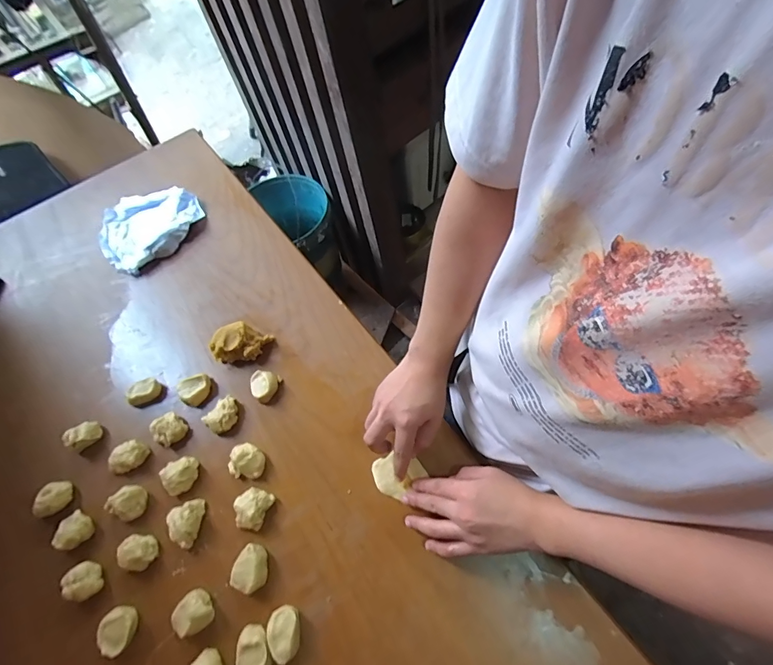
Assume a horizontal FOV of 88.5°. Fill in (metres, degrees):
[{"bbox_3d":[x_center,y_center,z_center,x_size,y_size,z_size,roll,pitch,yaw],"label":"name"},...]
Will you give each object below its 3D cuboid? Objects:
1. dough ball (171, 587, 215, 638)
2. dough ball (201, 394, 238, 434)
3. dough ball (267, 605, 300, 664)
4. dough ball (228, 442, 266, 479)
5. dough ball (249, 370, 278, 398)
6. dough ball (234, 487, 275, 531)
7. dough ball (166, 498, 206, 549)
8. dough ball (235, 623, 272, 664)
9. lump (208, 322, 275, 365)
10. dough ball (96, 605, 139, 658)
[{"bbox_3d":[-0.226,0.323,0.457,0.046,0.025,0.041,-22,63,-9],"label":"dough ball"},{"bbox_3d":[-0.231,0.116,0.563,0.037,0.019,0.050,27,66,16],"label":"dough ball"},{"bbox_3d":[-0.115,0.338,0.445,0.033,0.017,0.049,-10,62,-2],"label":"dough ball"},{"bbox_3d":[-0.188,0.172,0.530,0.050,0.021,0.043,16,64,11],"label":"dough ball"},{"bbox_3d":[-0.179,0.075,0.583,0.037,0.018,0.041,-19,62,-7],"label":"dough ball"},{"bbox_3d":[-0.173,0.223,0.505,0.043,0.023,0.047,-1,62,2],"label":"dough ball"},{"bbox_3d":[-0.258,0.239,0.505,0.042,0.023,0.054,13,63,10],"label":"dough ball"},{"bbox_3d":[-0.147,0.353,0.438,0.037,0.017,0.050,-10,62,-2],"label":"dough ball"},{"bbox_3d":[-0.222,0.016,0.608,0.084,0.044,0.048,-11,62,-3],"label":"lump"},{"bbox_3d":[-0.309,0.341,0.456,0.037,0.019,0.045,10,63,8],"label":"dough ball"}]

